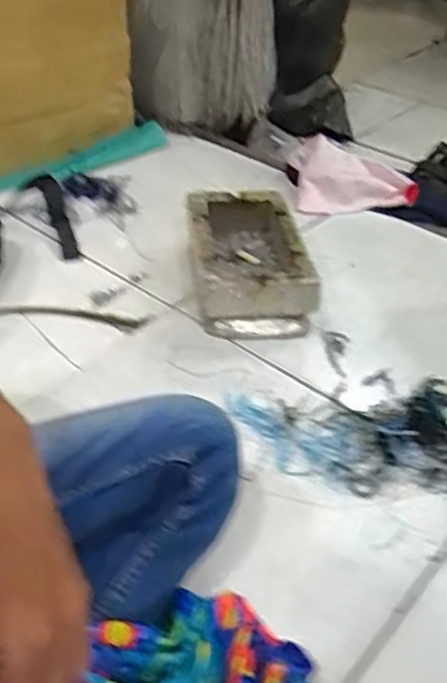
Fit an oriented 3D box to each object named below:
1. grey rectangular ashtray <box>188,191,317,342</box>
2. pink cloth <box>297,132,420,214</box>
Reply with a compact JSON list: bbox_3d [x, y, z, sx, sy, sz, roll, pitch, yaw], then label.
[{"bbox_3d":[0.024,-0.095,0.835,0.127,0.081,0.213,-3,40,-10],"label":"grey rectangular ashtray"},{"bbox_3d":[0.202,-0.243,1.065,0.171,0.098,0.091,9,39,5],"label":"pink cloth"}]

